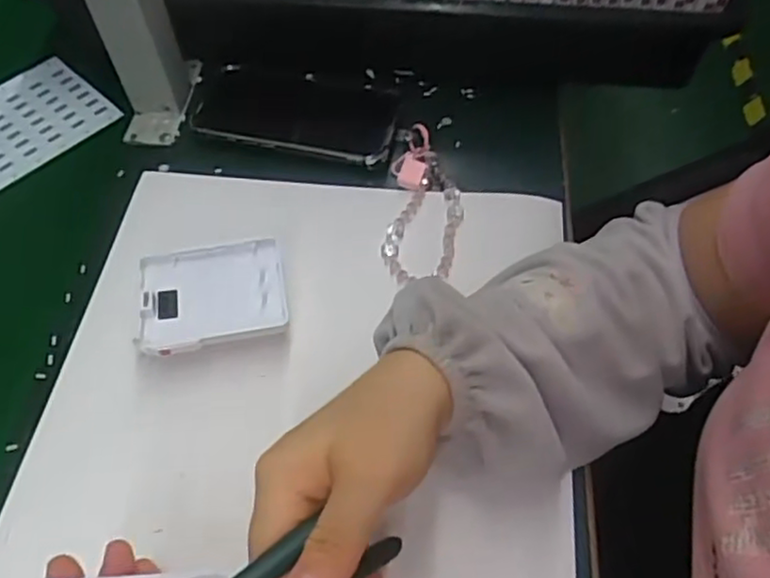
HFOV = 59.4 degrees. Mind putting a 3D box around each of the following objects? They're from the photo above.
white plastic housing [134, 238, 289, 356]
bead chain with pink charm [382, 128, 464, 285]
[{"bbox_3d":[-0.106,0.003,0.417,0.086,0.008,0.070,-12,57,-6],"label":"white plastic housing"},{"bbox_3d":[0.029,-0.063,0.476,0.052,0.018,0.128,4,58,5],"label":"bead chain with pink charm"}]

